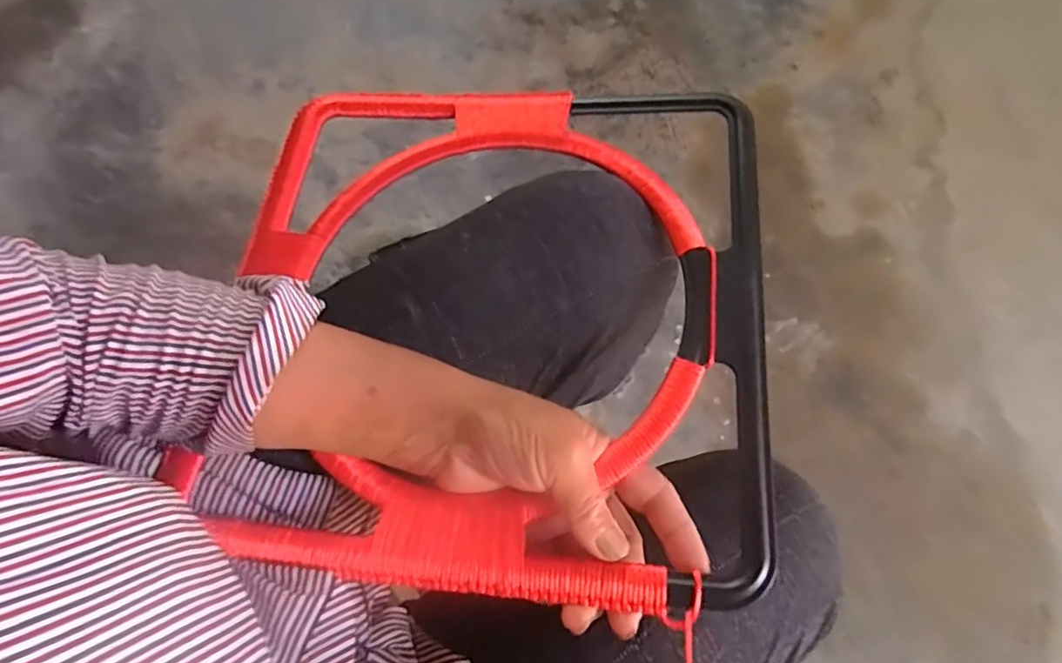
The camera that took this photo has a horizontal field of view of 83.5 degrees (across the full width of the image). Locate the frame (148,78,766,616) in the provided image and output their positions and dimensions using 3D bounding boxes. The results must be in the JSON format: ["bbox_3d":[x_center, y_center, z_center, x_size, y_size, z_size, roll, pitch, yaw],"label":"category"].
[{"bbox_3d":[-0.026,-0.019,0.368,0.324,0.049,0.332,5,71,3],"label":"frame"}]

